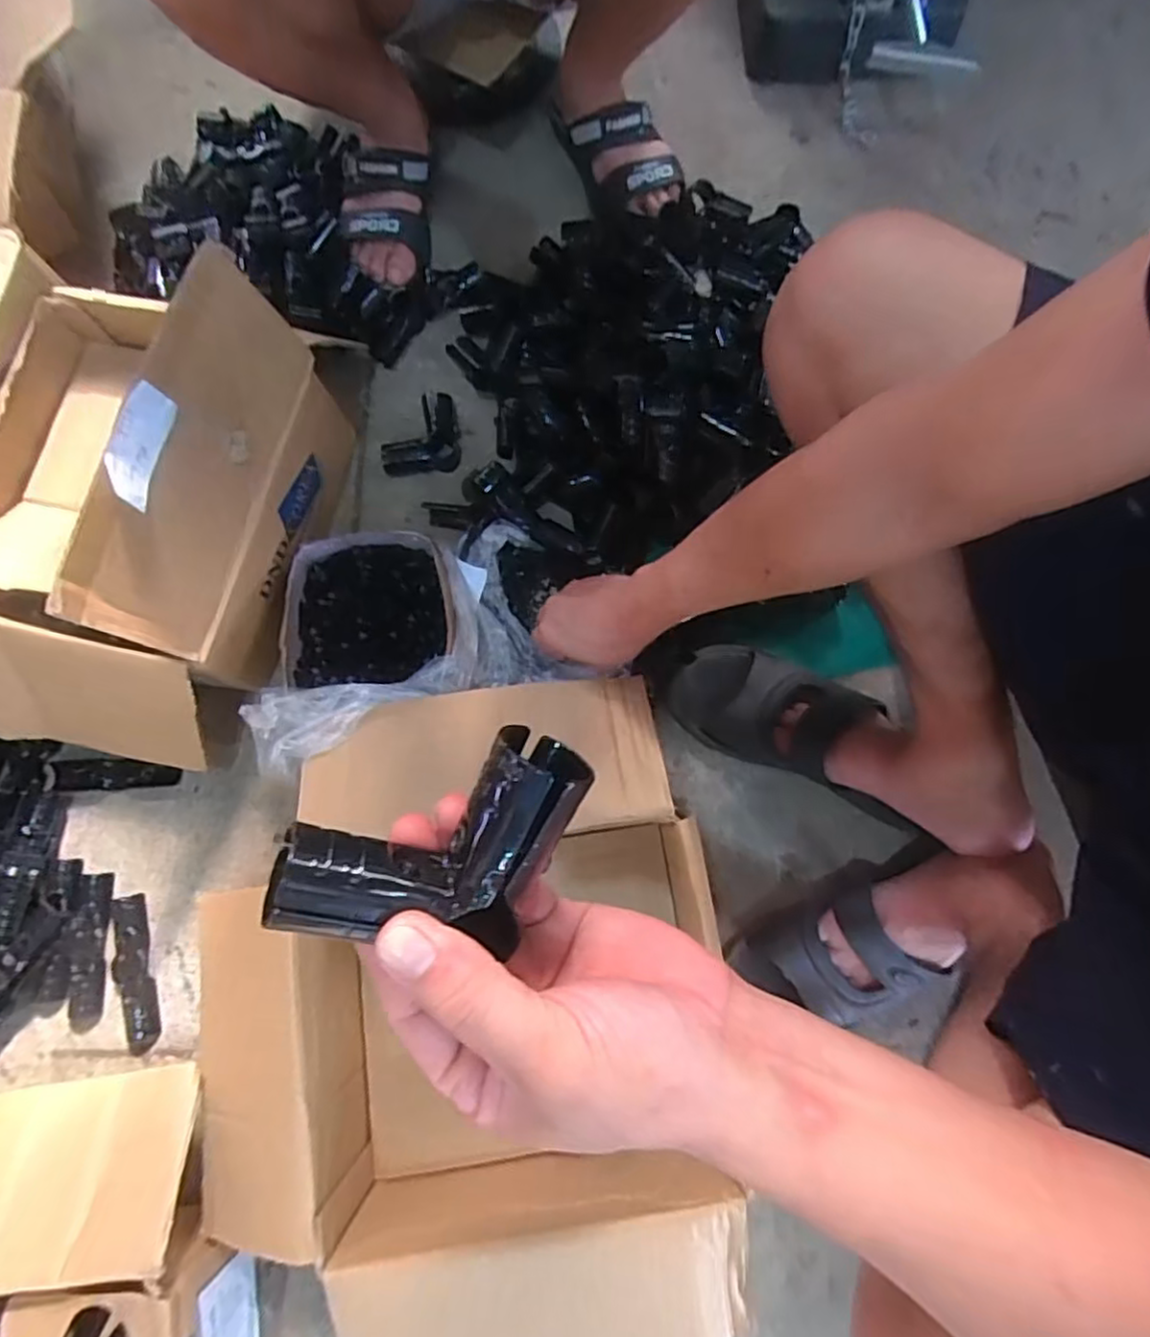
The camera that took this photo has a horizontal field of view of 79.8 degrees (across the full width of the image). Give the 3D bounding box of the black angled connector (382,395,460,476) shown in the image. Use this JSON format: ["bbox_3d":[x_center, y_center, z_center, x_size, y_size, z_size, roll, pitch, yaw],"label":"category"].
[{"bbox_3d":[-0.169,-0.260,0.765,0.082,0.031,0.087,-1,77,1],"label":"black angled connector"}]

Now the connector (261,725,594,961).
[{"bbox_3d":[-0.041,0.063,0.223,0.101,0.035,0.059,-21,78,-1],"label":"connector"}]

